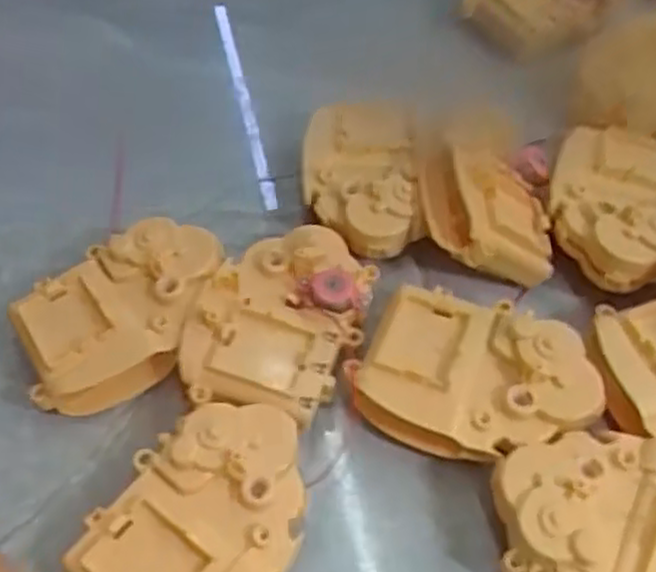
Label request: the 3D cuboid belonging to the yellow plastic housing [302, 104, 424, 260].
[{"bbox_3d":[0.016,-0.059,0.404,0.058,0.026,0.089,-1,53,0],"label":"yellow plastic housing"}]

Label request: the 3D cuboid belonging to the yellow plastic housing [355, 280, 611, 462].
[{"bbox_3d":[0.066,0.043,0.347,0.096,0.039,0.068,16,55,12],"label":"yellow plastic housing"}]

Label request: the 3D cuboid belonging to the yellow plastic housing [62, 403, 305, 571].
[{"bbox_3d":[-0.047,0.094,0.309,0.071,0.037,0.095,25,57,18],"label":"yellow plastic housing"}]

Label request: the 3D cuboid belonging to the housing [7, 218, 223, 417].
[{"bbox_3d":[-0.094,0.013,0.367,0.100,0.044,0.070,-24,57,-16],"label":"housing"}]

